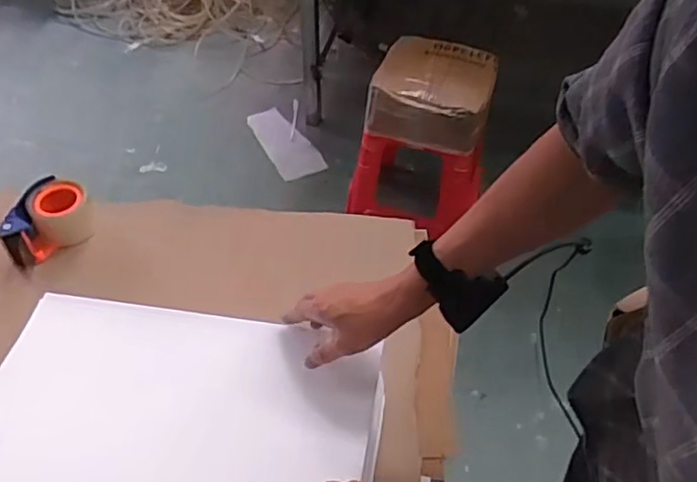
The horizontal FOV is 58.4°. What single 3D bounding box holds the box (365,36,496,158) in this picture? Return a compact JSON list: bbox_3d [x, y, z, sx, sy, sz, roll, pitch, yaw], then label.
[{"bbox_3d":[0.215,-0.385,1.593,0.288,0.152,0.256,11,49,8],"label":"box"}]

